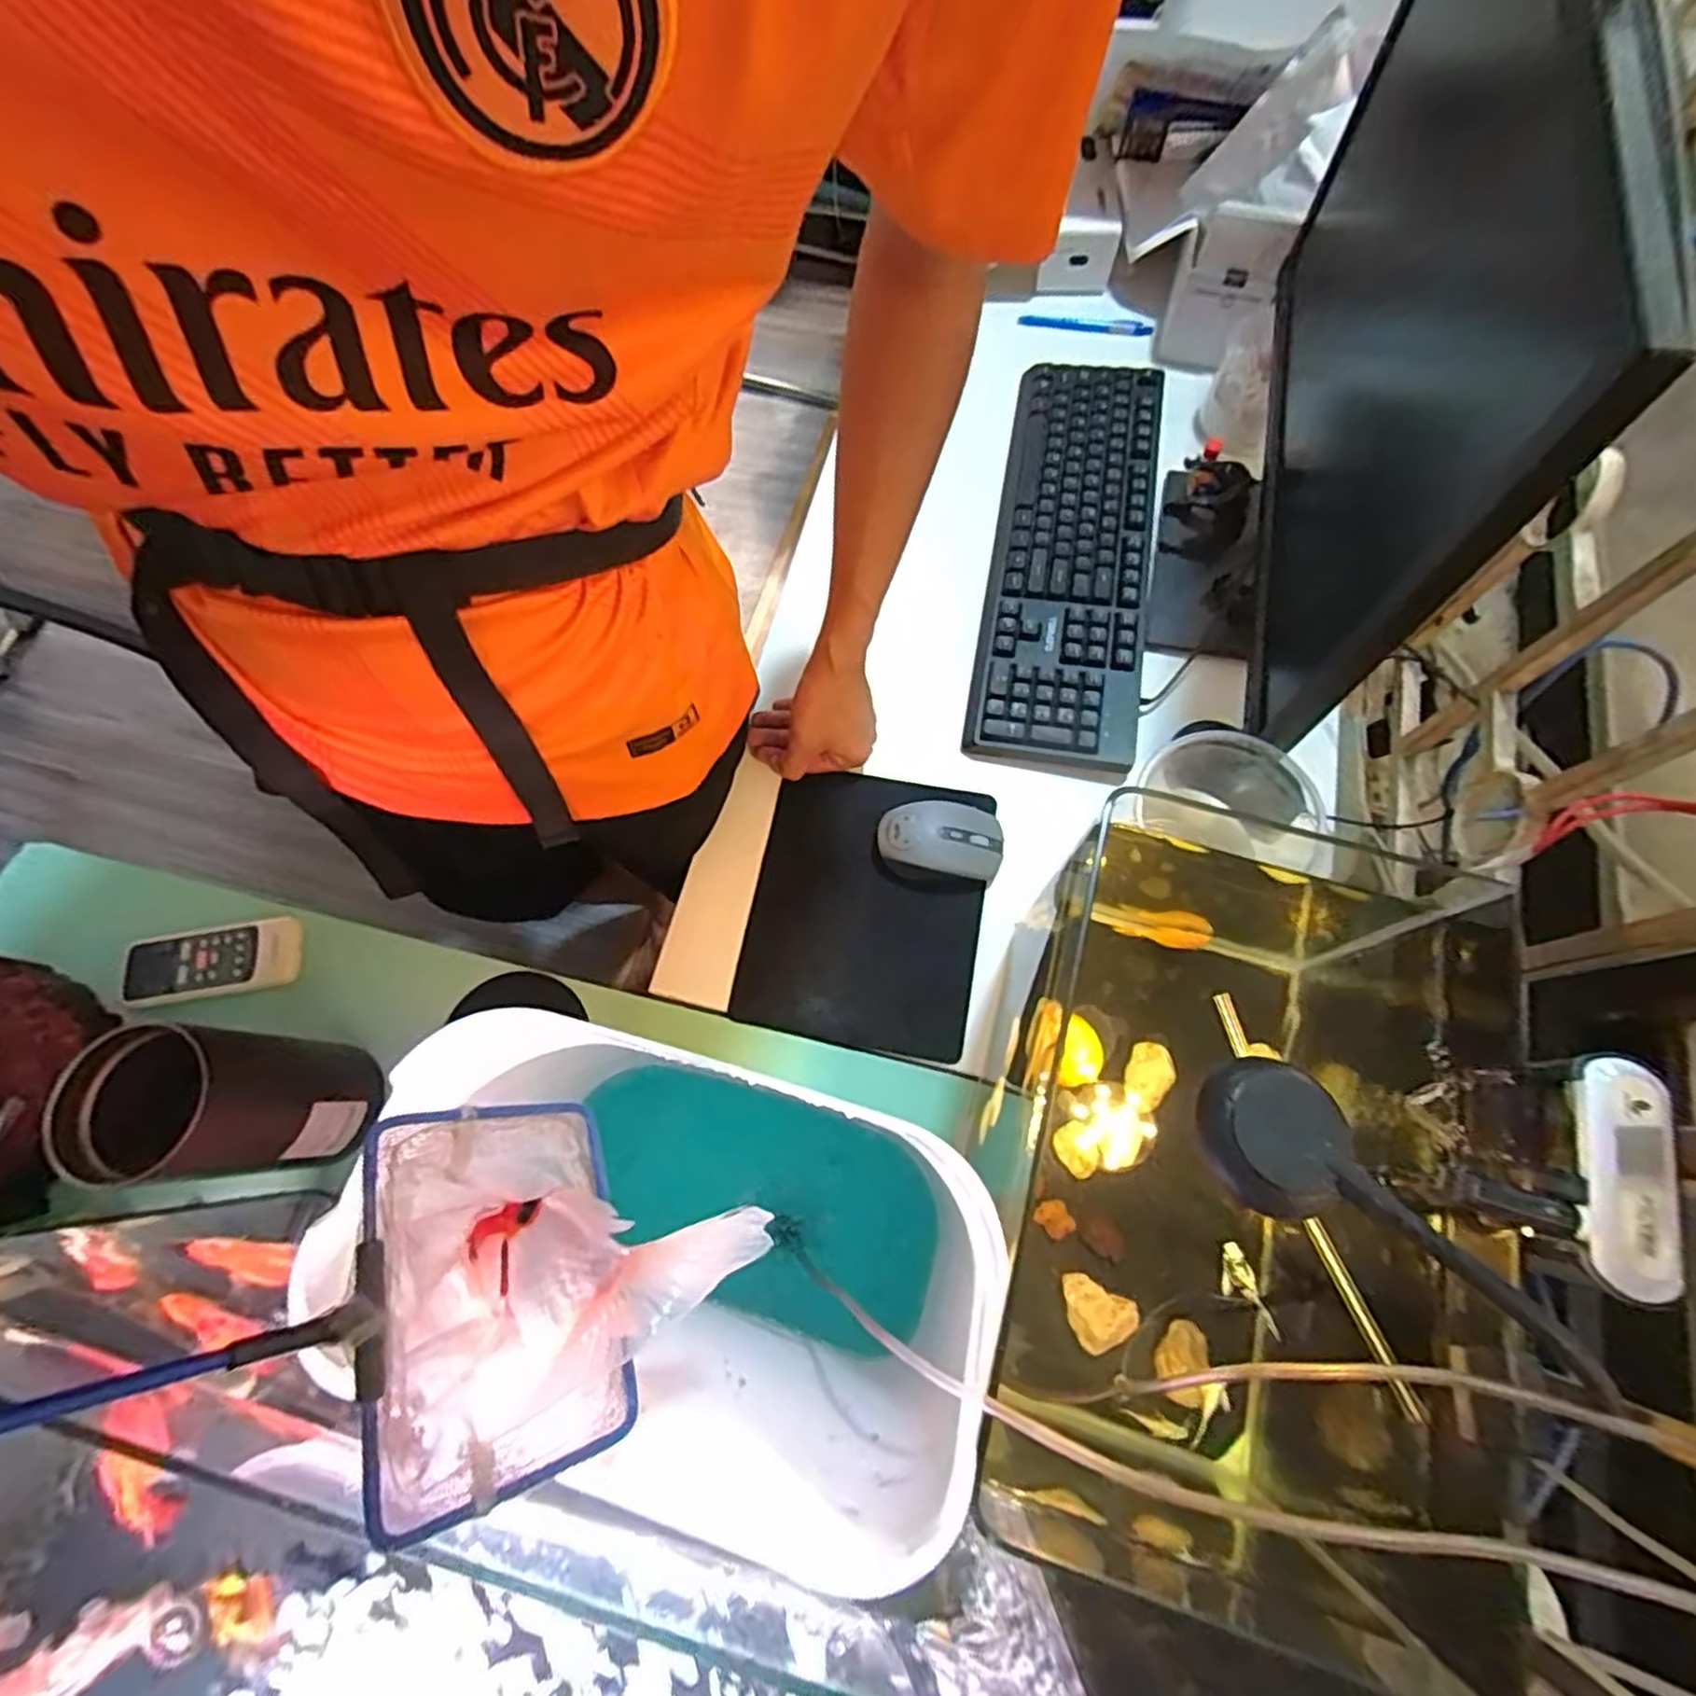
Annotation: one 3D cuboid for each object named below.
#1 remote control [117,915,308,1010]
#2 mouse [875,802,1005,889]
[{"bbox_3d":[-0.499,0.090,0.576,0.136,0.010,0.057,-11,70,-2],"label":"remote control"},{"bbox_3d":[0.073,-0.010,0.580,0.096,0.034,0.058,10,71,6],"label":"mouse"}]

